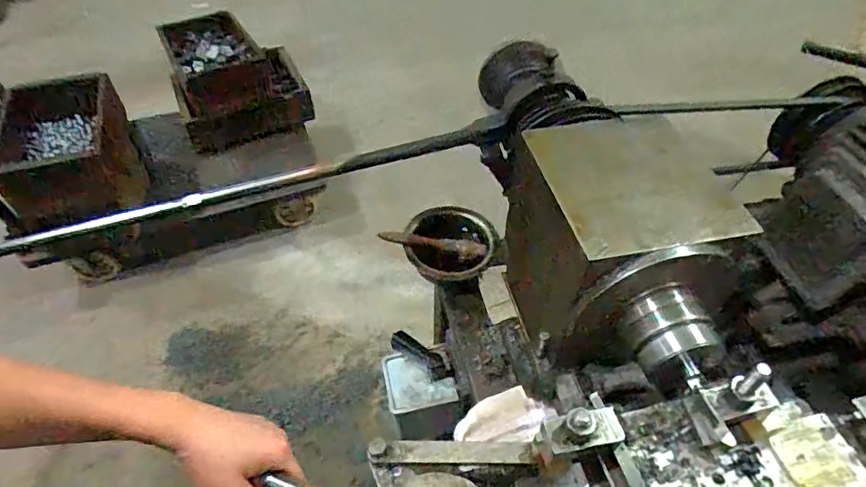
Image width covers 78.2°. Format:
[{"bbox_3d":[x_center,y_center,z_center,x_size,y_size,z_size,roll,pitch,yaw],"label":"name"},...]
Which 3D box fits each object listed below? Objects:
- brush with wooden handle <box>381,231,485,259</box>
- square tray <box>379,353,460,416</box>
[{"bbox_3d":[-0.001,0.001,0.747,0.147,0.014,0.031,9,49,-3],"label":"brush with wooden handle"},{"bbox_3d":[-0.021,0.185,0.730,0.090,0.018,0.081,-8,48,-9],"label":"square tray"}]

